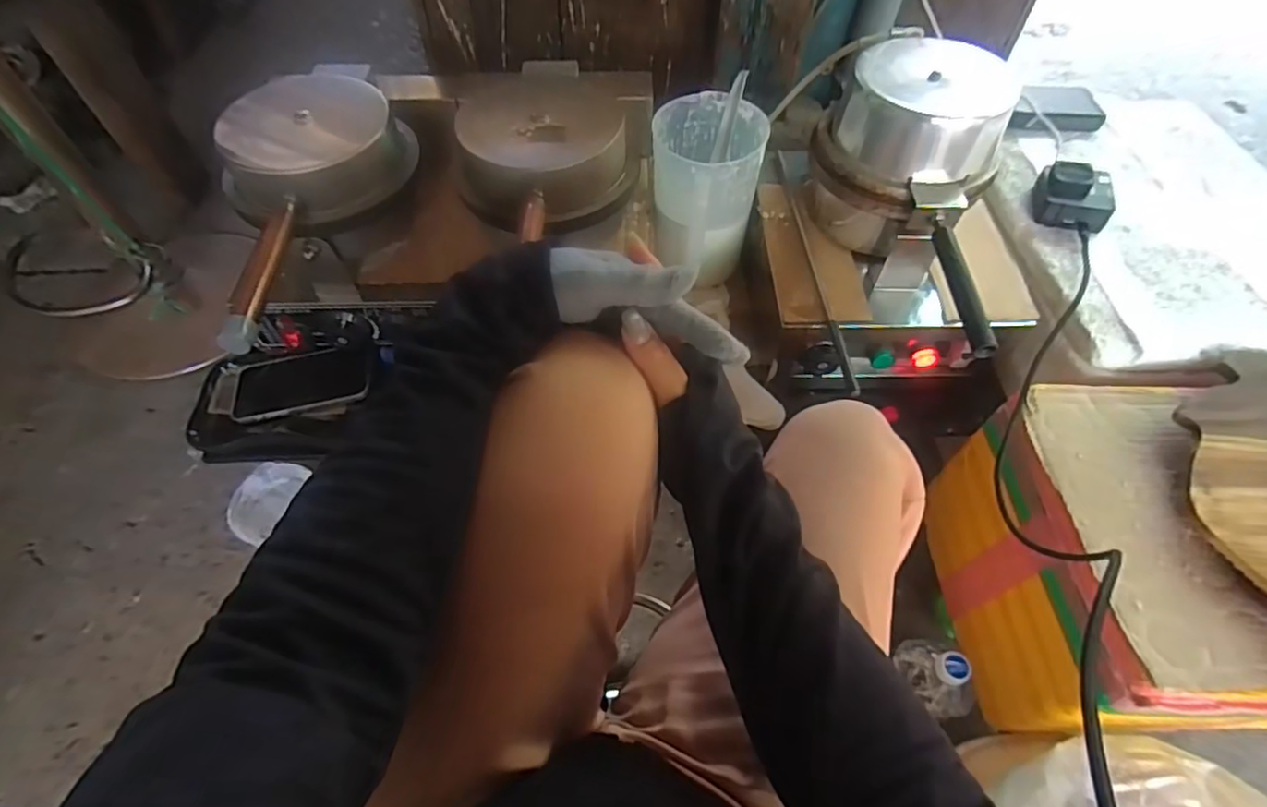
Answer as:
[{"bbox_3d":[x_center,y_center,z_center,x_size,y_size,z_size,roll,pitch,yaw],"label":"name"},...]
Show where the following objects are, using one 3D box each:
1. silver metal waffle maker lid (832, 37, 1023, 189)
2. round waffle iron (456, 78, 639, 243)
[{"bbox_3d":[0.297,-0.298,0.625,0.149,0.083,0.137,-8,57,-6],"label":"silver metal waffle maker lid"},{"bbox_3d":[-0.100,-0.269,0.653,0.180,0.069,0.216,-35,63,-21],"label":"round waffle iron"}]

